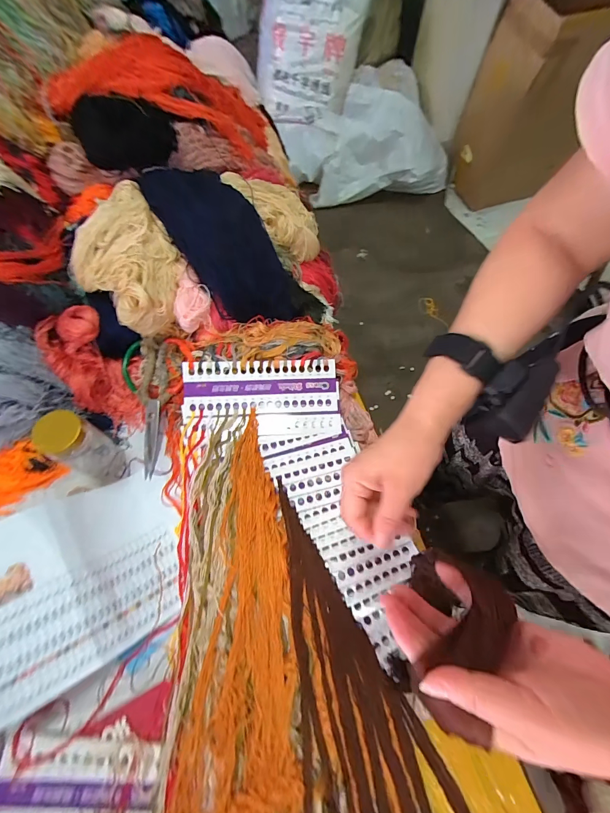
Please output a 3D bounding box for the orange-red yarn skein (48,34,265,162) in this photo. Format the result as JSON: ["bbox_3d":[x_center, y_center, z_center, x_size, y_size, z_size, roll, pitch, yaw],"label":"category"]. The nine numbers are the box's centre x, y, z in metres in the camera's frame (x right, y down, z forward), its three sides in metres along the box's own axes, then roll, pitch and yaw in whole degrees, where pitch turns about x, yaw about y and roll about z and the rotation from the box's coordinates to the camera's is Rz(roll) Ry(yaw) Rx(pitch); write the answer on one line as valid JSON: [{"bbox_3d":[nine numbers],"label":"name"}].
[{"bbox_3d":[-0.232,-0.548,0.612,0.361,0.124,0.167,1,65,-18],"label":"orange-red yarn skein"}]

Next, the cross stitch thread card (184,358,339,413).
[{"bbox_3d":[-0.069,-0.032,0.563,0.239,0.009,0.083,-3,86,-5],"label":"cross stitch thread card"}]

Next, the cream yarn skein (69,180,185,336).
[{"bbox_3d":[-0.257,-0.206,0.531,0.143,0.135,0.150,-40,72,-16],"label":"cream yarn skein"}]

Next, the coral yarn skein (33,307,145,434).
[{"bbox_3d":[-0.327,-0.057,0.567,0.103,0.057,0.202,-33,113,-14],"label":"coral yarn skein"}]

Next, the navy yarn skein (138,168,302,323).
[{"bbox_3d":[-0.110,-0.237,0.558,0.145,0.291,0.105,-42,34,-23],"label":"navy yarn skein"}]

